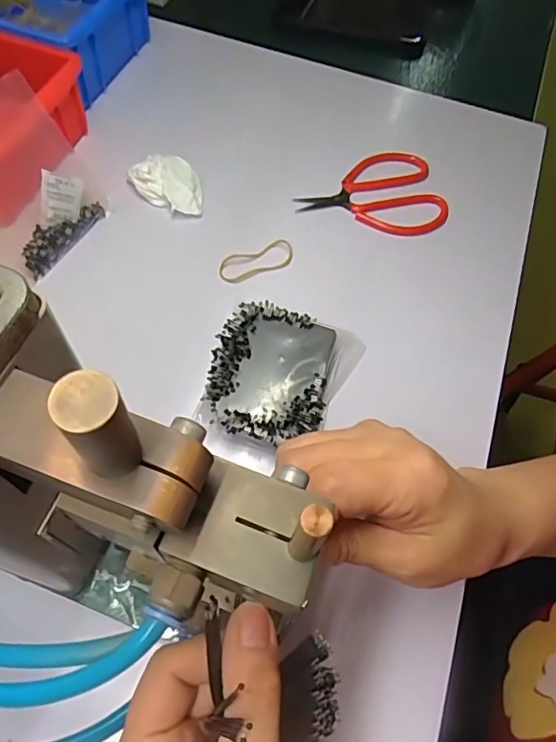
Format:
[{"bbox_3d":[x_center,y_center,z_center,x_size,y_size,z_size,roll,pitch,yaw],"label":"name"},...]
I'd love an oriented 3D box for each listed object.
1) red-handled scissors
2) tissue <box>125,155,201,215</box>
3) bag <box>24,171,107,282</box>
[{"bbox_3d":[0.071,-0.136,0.421,0.109,0.009,0.079,-12,63,-10],"label":"red-handled scissors"},{"bbox_3d":[-0.081,-0.141,0.406,0.059,0.019,0.038,35,65,14],"label":"tissue"},{"bbox_3d":[-0.155,-0.103,0.372,0.029,0.036,0.072,25,63,9],"label":"bag"}]

